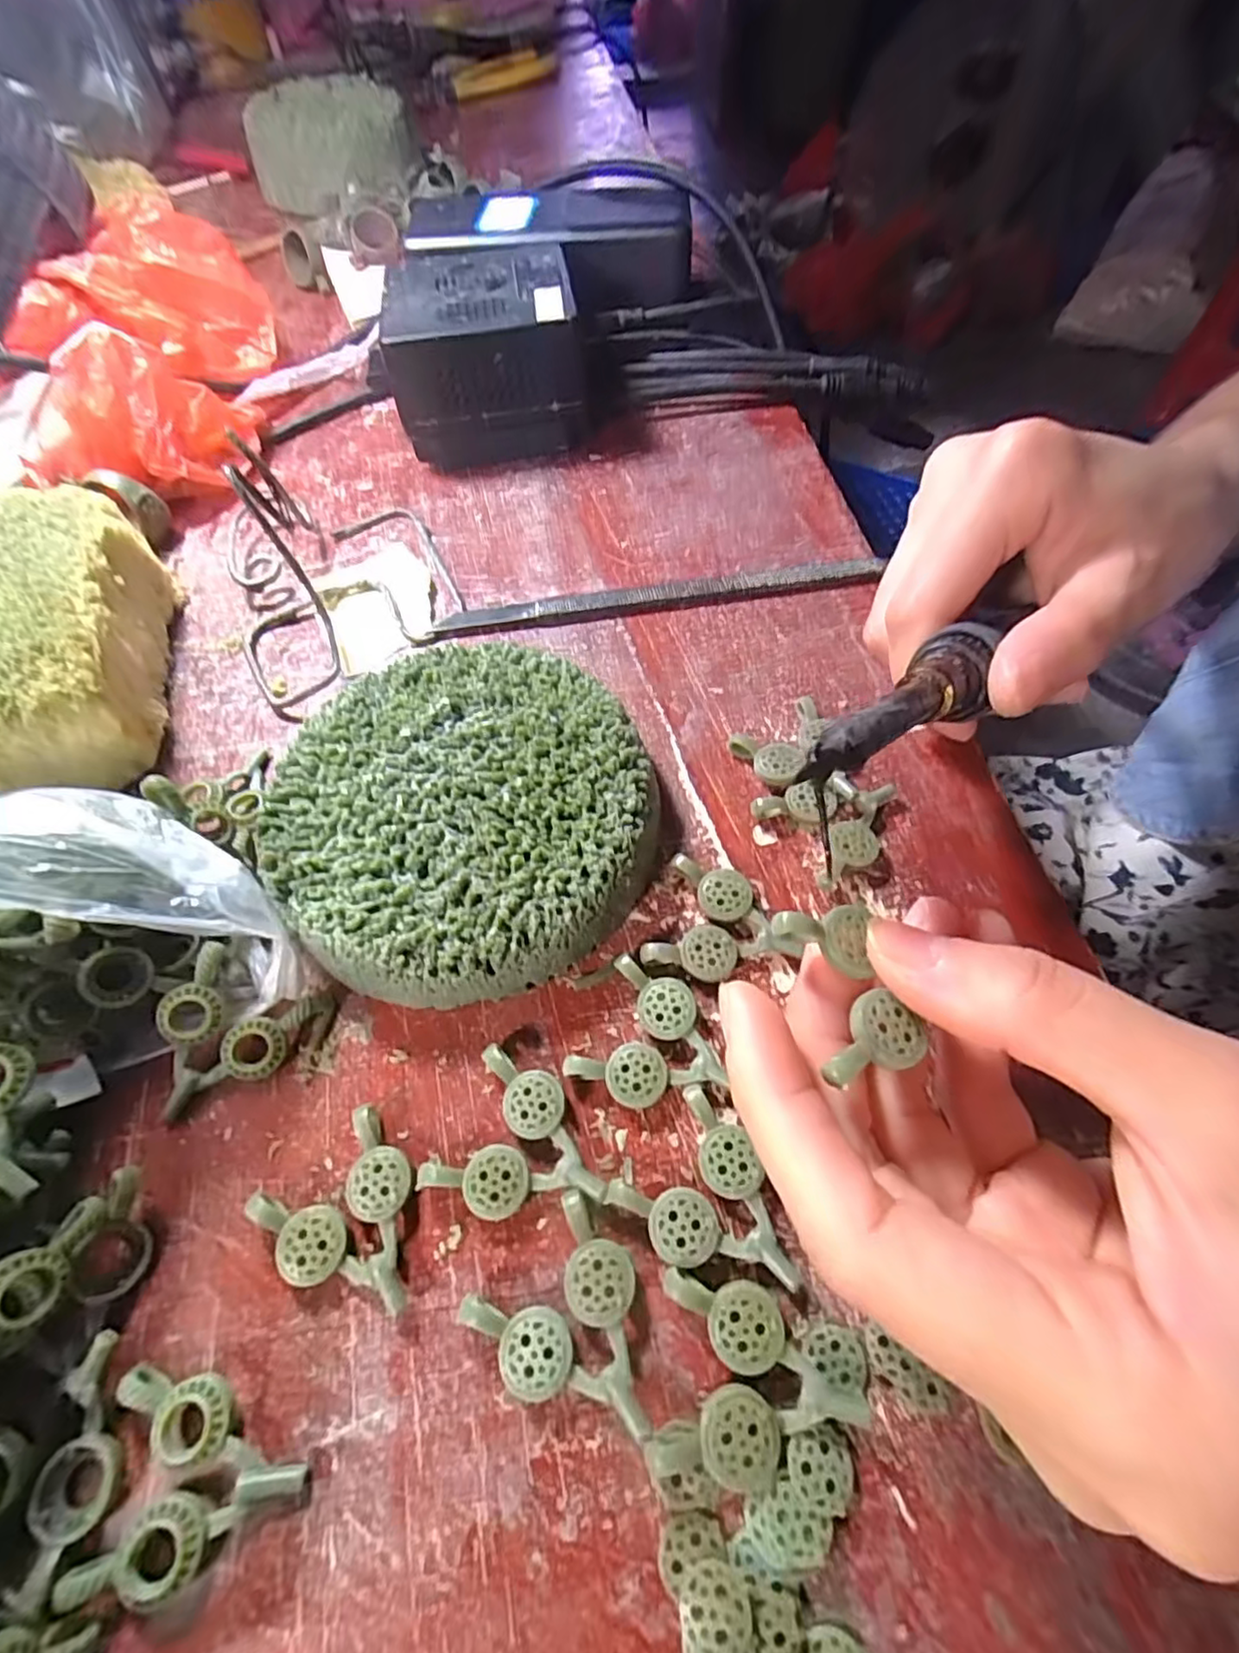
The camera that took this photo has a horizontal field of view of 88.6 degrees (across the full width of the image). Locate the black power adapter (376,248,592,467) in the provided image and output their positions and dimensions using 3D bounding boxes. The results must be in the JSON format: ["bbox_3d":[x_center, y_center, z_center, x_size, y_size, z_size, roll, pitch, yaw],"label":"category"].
[{"bbox_3d":[-0.056,-0.203,0.275,0.074,0.052,0.073,-8,59,-2],"label":"black power adapter"}]

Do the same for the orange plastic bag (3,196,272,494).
[{"bbox_3d":[-0.199,-0.196,0.271,0.089,0.062,0.141,-12,60,-5],"label":"orange plastic bag"}]

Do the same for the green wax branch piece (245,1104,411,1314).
[{"bbox_3d":[-0.056,0.084,0.134,0.029,0.007,0.036,-38,65,-18],"label":"green wax branch piece"}]

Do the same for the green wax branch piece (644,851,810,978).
[{"bbox_3d":[0.027,0.026,0.163,0.036,0.006,0.029,15,61,11],"label":"green wax branch piece"}]

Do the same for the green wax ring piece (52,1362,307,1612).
[{"bbox_3d":[-0.077,0.119,0.115,0.037,0.007,0.029,2,59,3],"label":"green wax ring piece"}]

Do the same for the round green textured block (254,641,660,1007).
[{"bbox_3d":[-0.042,-0.006,0.174,0.098,0.025,0.103,-1,59,2],"label":"round green textured block"}]

